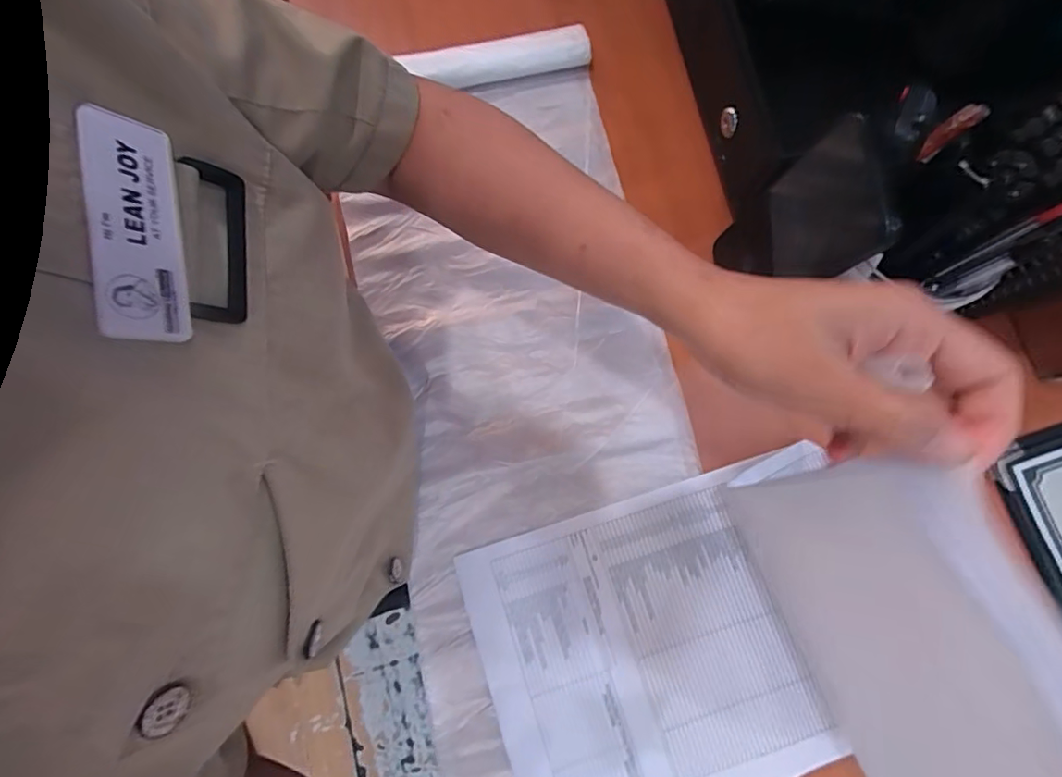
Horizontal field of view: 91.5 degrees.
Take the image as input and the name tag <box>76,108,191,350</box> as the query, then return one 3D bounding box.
[{"bbox_3d":[-0.129,-0.052,0.170,0.004,0.027,0.073,-11,86,32],"label":"name tag"}]

